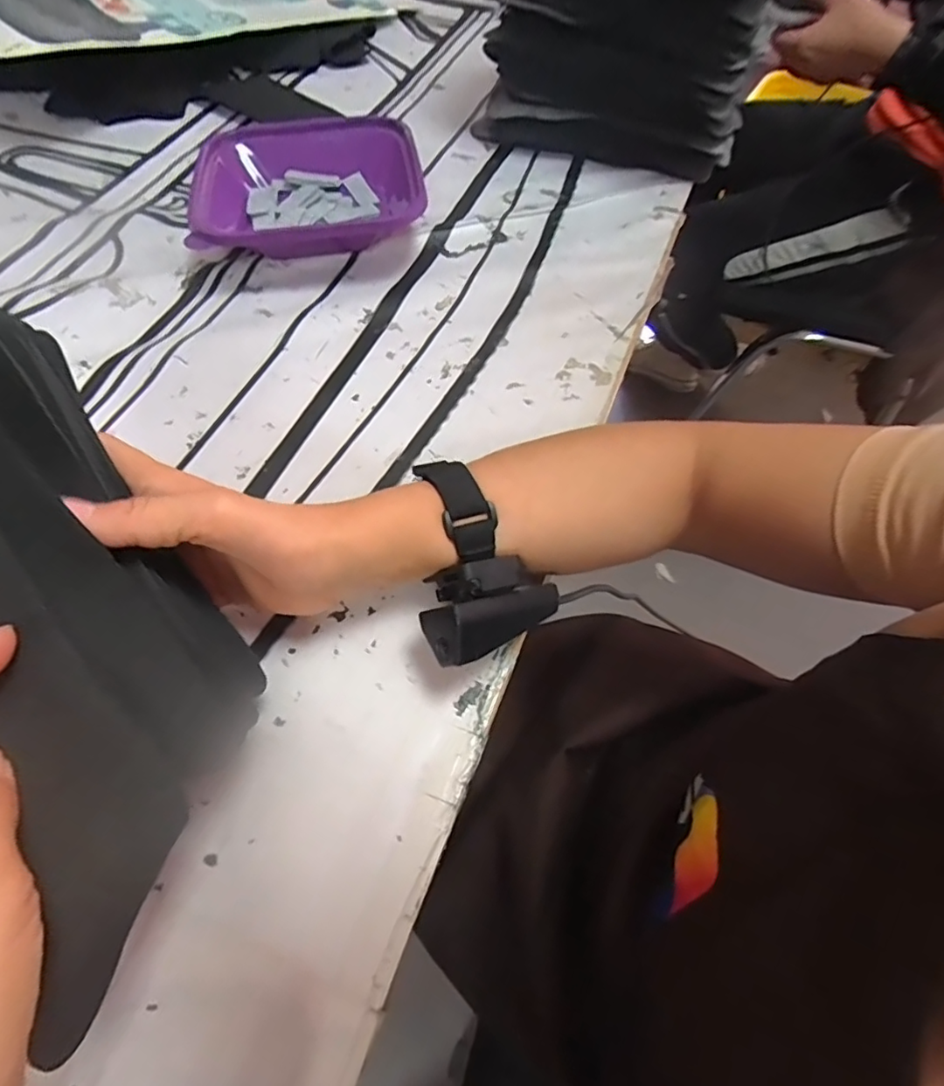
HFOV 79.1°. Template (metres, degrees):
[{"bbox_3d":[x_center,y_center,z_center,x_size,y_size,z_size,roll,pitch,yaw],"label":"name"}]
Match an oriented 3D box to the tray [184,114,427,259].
[{"bbox_3d":[-0.139,-0.304,0.491,0.180,0.051,0.167,-9,62,-8],"label":"tray"}]

